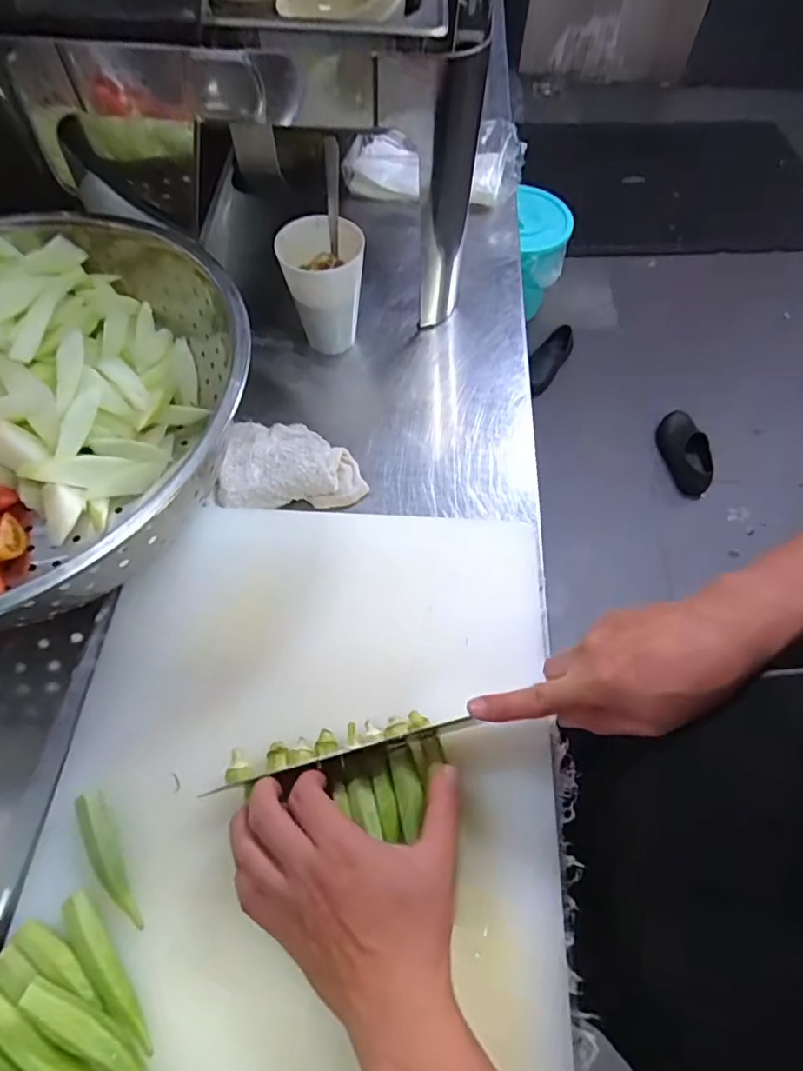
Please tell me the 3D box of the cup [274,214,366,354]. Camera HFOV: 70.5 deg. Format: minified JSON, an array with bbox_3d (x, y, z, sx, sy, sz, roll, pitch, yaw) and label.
[{"bbox_3d":[-0.082,-0.257,0.602,0.080,0.120,0.087,1,60,-1],"label":"cup"}]

